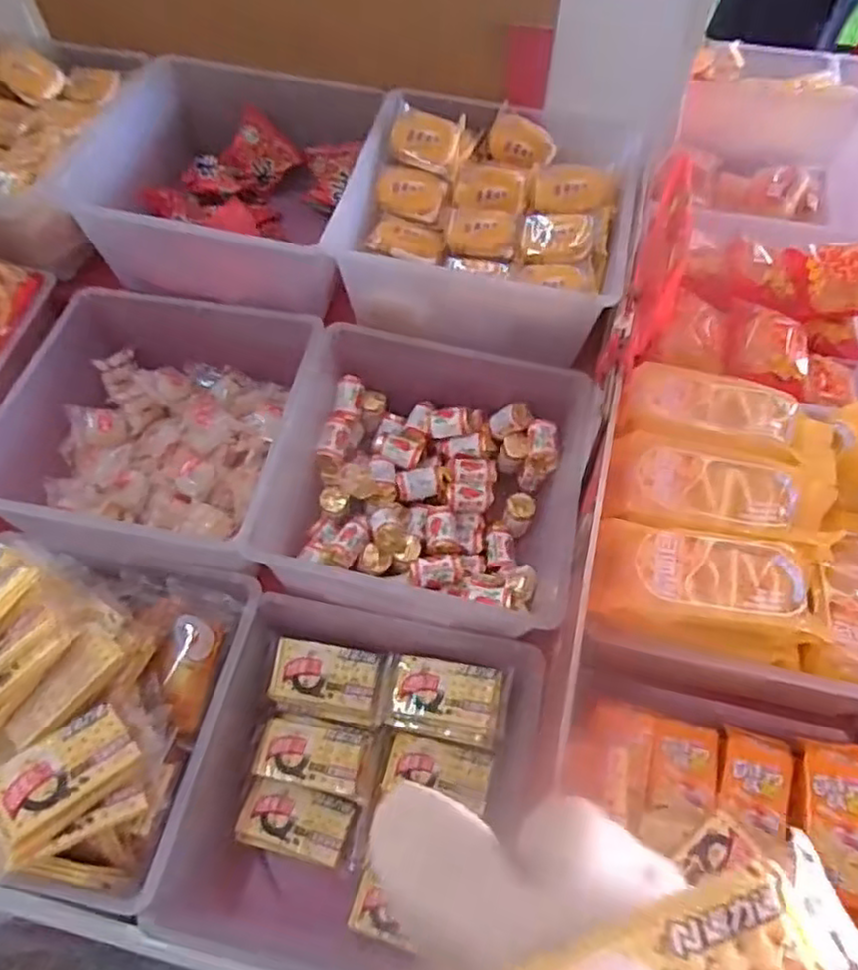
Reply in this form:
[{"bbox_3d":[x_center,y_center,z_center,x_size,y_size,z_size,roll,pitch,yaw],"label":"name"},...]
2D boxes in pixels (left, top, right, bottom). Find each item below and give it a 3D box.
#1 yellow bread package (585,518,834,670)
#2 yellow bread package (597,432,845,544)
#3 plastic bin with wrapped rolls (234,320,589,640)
[{"bbox_3d":[0.234,0.084,0.573,0.197,0.073,0.091,8,59,4],"label":"yellow bread package"},{"bbox_3d":[0.260,0.002,0.610,0.202,0.033,0.096,11,60,5],"label":"yellow bread package"},{"bbox_3d":[-0.001,-0.007,0.722,0.280,0.124,0.276,9,59,4],"label":"plastic bin with wrapped rolls"}]

